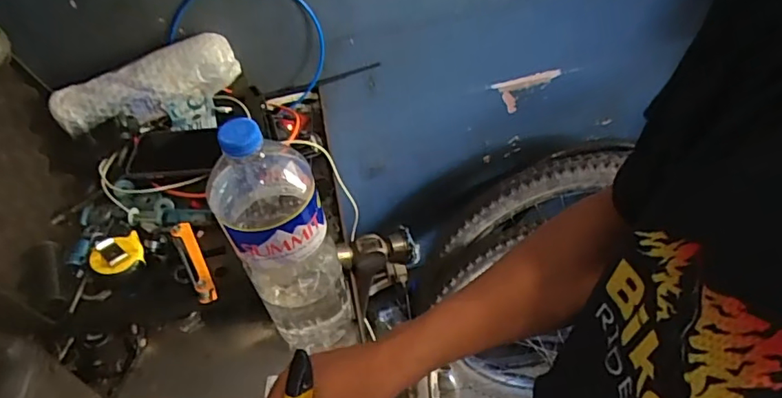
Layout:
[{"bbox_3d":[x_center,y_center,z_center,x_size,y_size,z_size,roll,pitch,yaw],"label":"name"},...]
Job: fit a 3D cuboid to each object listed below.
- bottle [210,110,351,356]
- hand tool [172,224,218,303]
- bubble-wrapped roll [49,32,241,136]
[{"bbox_3d":[-0.100,0.048,0.514,0.090,0.305,0.089,-21,51,-12],"label":"bottle"},{"bbox_3d":[-0.229,0.071,0.614,0.021,0.022,0.110,-26,52,-16],"label":"hand tool"},{"bbox_3d":[-0.341,-0.160,0.748,0.251,0.071,0.054,-24,52,-14],"label":"bubble-wrapped roll"}]

